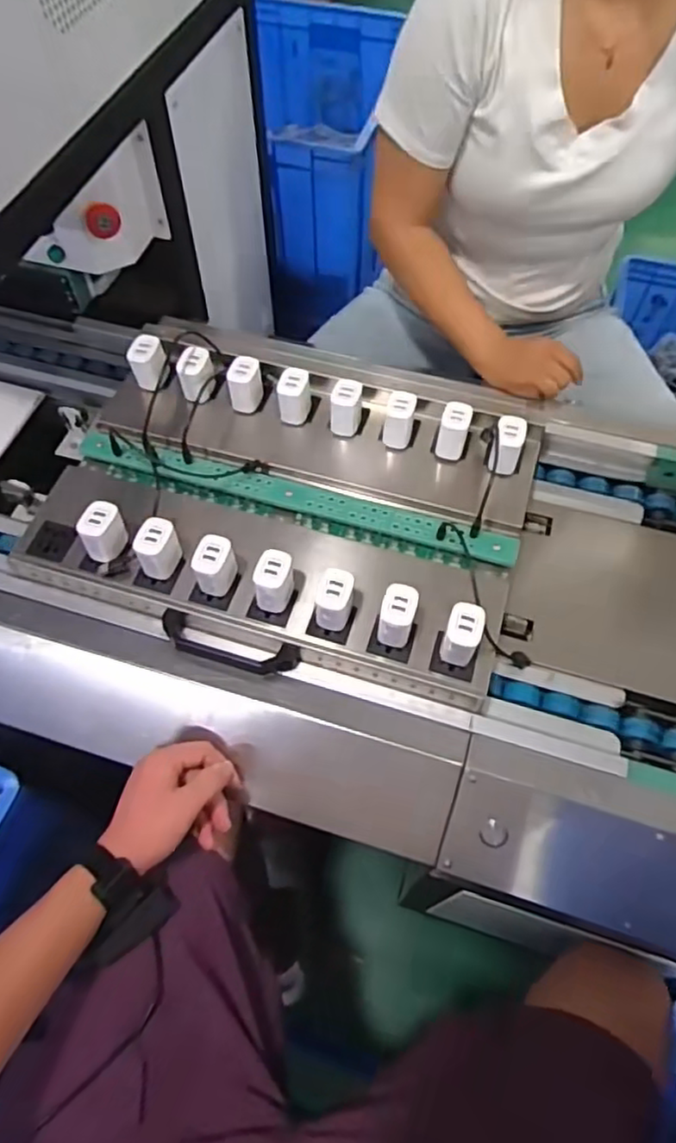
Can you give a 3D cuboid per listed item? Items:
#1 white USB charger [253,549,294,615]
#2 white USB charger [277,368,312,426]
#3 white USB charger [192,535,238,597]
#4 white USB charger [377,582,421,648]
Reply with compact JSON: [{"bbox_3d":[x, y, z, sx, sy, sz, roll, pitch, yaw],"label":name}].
[{"bbox_3d":[-0.060,0.011,0.622,0.033,0.057,0.043,5,60,3],"label":"white USB charger"},{"bbox_3d":[-0.048,-0.196,0.738,0.032,0.053,0.042,5,60,3],"label":"white USB charger"},{"bbox_3d":[-0.118,-0.005,0.634,0.032,0.052,0.040,20,62,11],"label":"white USB charger"},{"bbox_3d":[0.054,0.042,0.603,0.030,0.043,0.046,11,61,6],"label":"white USB charger"}]

